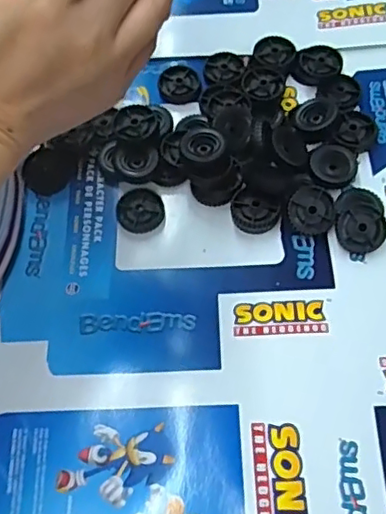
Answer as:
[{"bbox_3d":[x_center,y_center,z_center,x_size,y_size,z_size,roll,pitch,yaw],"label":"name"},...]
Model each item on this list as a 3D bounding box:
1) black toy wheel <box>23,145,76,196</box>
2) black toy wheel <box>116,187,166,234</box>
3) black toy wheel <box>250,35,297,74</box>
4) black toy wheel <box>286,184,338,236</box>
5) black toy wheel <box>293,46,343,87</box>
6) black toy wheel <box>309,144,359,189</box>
[{"bbox_3d":[-0.142,-0.086,0.589,0.041,0.019,0.046,18,66,12],"label":"black toy wheel"},{"bbox_3d":[-0.050,-0.046,0.566,0.044,0.009,0.047,-1,63,3],"label":"black toy wheel"},{"bbox_3d":[0.086,-0.210,0.631,0.043,0.024,0.043,-1,63,3],"label":"black toy wheel"},{"bbox_3d":[0.107,-0.043,0.538,0.043,0.010,0.043,-1,99,-1],"label":"black toy wheel"},{"bbox_3d":[0.131,-0.201,0.624,0.049,0.020,0.041,13,65,10],"label":"black toy wheel"},{"bbox_3d":[0.132,-0.084,0.561,0.040,0.025,0.043,-1,63,3],"label":"black toy wheel"}]

